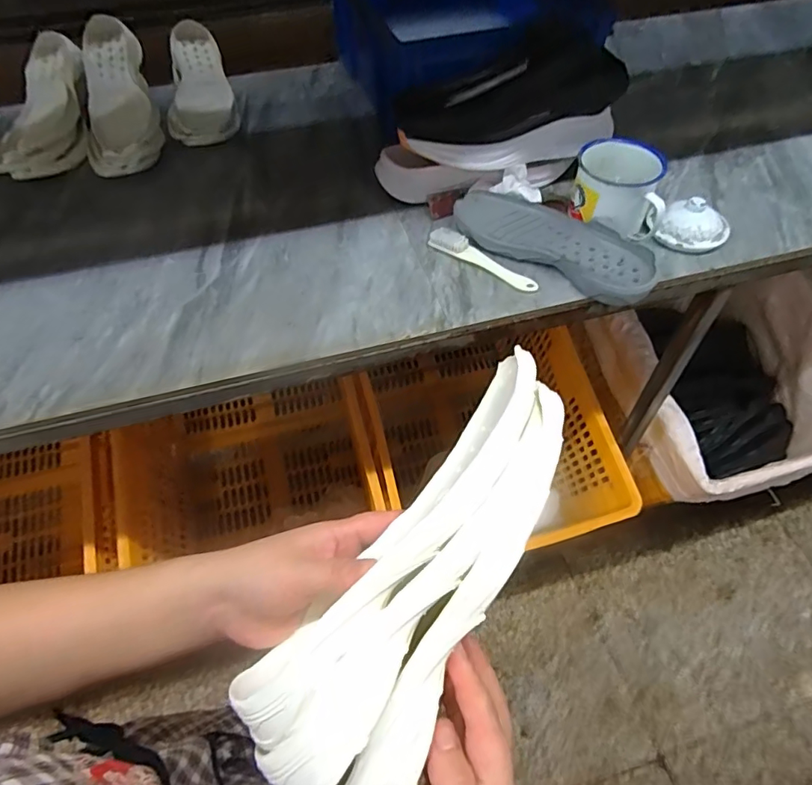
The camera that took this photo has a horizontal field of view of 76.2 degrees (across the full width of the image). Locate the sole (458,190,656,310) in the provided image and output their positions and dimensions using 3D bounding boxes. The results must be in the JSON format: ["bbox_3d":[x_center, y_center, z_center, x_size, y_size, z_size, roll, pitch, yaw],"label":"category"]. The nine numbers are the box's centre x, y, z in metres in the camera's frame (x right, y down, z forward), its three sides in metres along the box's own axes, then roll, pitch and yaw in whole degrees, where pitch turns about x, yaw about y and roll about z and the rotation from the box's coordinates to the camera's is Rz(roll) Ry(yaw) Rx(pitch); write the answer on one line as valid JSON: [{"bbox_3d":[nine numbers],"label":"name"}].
[{"bbox_3d":[0.188,-0.201,0.685,0.287,0.031,0.101,33,61,24],"label":"sole"}]

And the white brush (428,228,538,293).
[{"bbox_3d":[0.100,-0.175,0.674,0.158,0.023,0.027,30,59,23],"label":"white brush"}]

